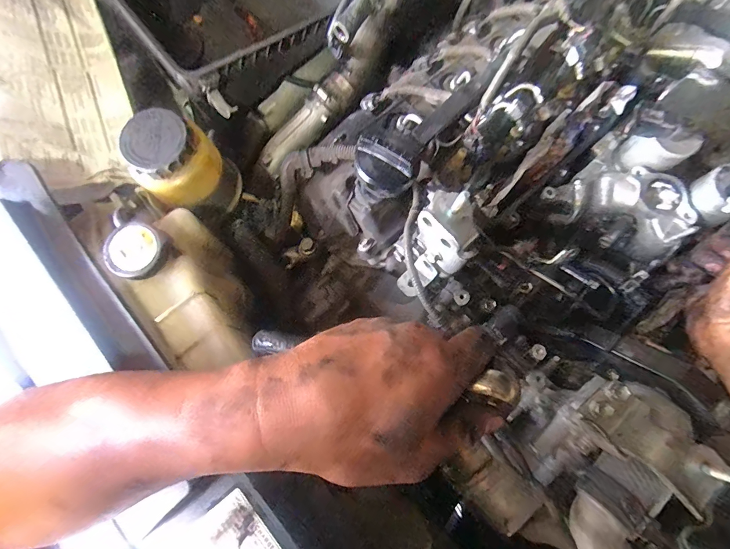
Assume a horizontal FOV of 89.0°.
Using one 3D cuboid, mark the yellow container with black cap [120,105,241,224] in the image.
[{"bbox_3d":[-0.192,-0.109,0.394,0.078,0.109,0.079,27,80,6],"label":"yellow container with black cap"}]

